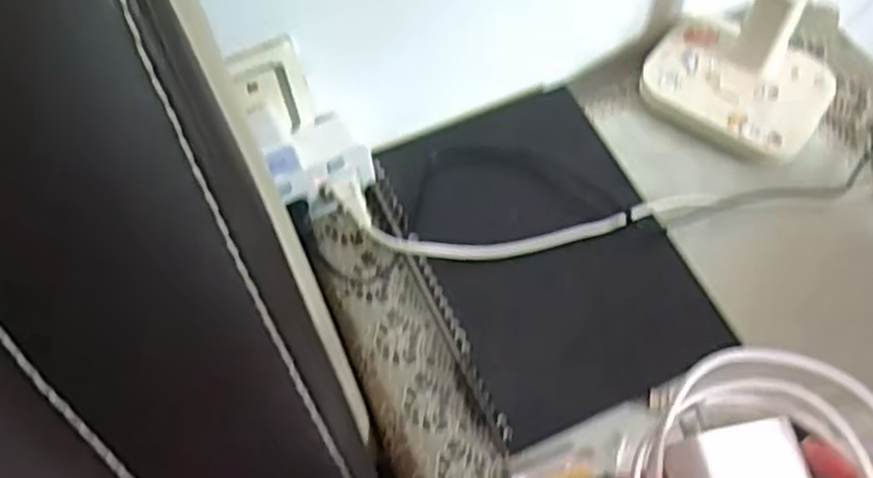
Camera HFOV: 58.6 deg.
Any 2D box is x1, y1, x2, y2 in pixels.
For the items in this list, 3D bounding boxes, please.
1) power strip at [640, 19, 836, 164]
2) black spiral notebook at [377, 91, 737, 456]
[{"bbox_3d":[0.242,-0.123,0.637,0.141,0.026,0.107,31,66,17],"label":"power strip"},{"bbox_3d":[0.078,0.003,0.571,0.178,0.023,0.249,-21,63,-10],"label":"black spiral notebook"}]

